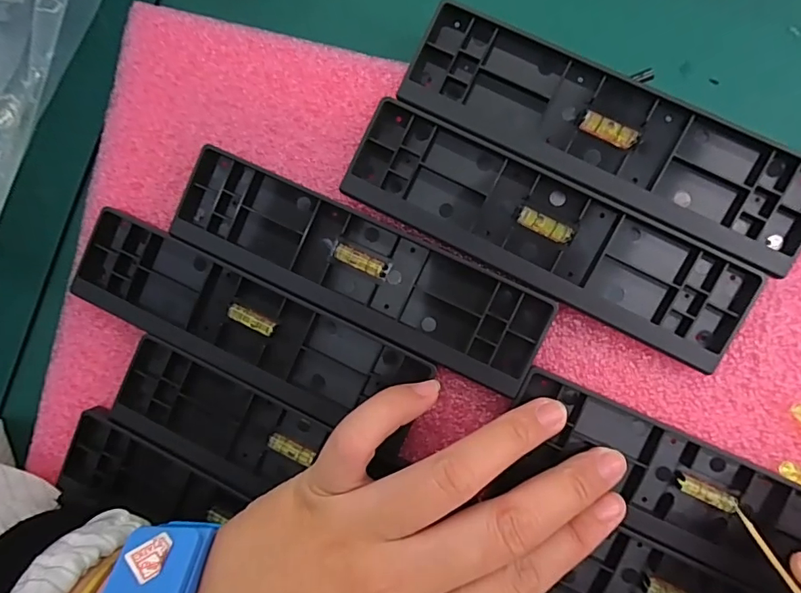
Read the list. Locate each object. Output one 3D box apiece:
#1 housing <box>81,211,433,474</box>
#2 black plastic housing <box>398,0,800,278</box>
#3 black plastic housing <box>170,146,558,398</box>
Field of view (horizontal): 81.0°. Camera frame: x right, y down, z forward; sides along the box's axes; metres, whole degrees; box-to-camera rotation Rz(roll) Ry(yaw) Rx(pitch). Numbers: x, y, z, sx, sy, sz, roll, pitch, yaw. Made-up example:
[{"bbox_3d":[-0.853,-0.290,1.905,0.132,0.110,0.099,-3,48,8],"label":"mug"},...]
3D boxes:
[{"bbox_3d":[-0.065,0.014,0.200,0.159,0.007,0.044,24,93,6],"label":"housing"},{"bbox_3d":[0.079,-0.062,0.180,0.157,0.009,0.043,28,95,6],"label":"black plastic housing"},{"bbox_3d":[-0.019,-0.012,0.193,0.158,0.005,0.044,25,95,6],"label":"black plastic housing"}]

